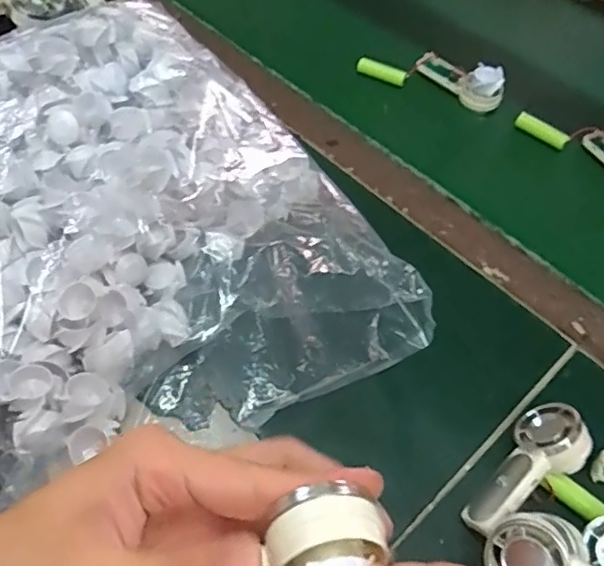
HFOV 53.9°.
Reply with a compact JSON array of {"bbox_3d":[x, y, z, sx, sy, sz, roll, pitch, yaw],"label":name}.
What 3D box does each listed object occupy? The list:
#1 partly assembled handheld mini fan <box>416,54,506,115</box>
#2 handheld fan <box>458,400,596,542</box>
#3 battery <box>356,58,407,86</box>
[{"bbox_3d":[0.156,-0.204,0.584,0.091,0.035,0.028,37,61,21],"label":"partly assembled handheld mini fan"},{"bbox_3d":[0.135,0.113,0.349,0.091,0.040,0.024,-45,114,-21],"label":"handheld fan"},{"bbox_3d":[0.080,-0.212,0.599,0.051,0.015,0.013,22,57,10],"label":"battery"}]

